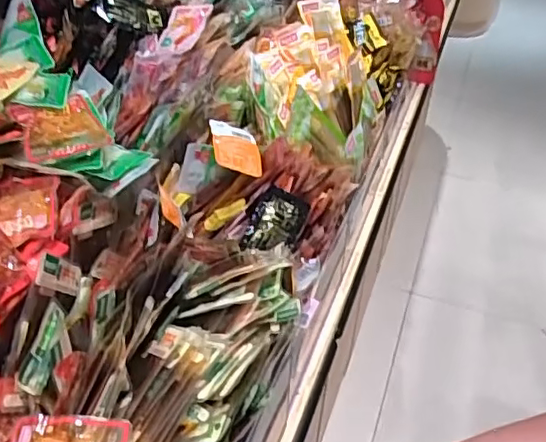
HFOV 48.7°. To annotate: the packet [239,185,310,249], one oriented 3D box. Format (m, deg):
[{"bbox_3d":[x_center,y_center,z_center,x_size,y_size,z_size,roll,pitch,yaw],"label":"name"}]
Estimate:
[{"bbox_3d":[-0.001,0.007,0.849,0.081,0.039,0.111,26,85,5],"label":"packet"}]

